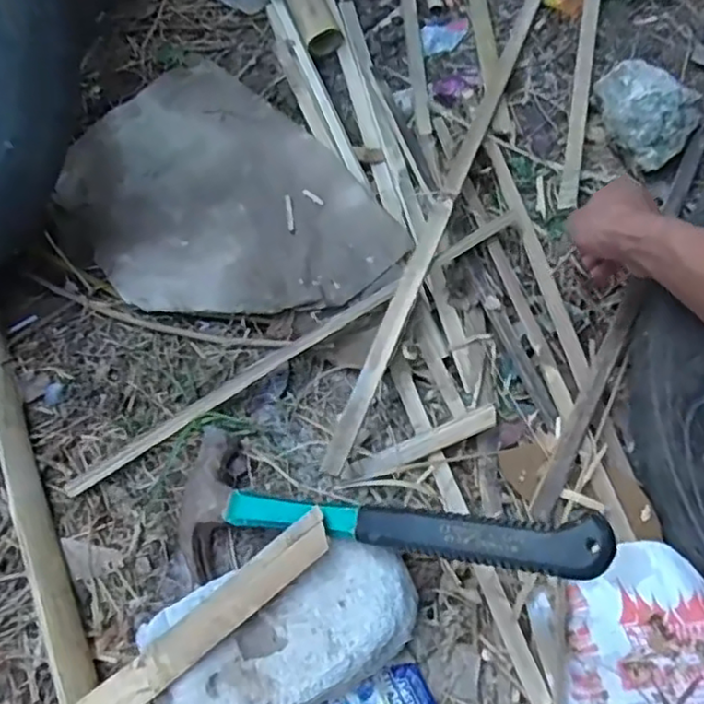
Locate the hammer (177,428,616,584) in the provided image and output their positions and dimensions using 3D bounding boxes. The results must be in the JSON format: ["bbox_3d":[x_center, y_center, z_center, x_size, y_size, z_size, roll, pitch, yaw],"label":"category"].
[{"bbox_3d":[0.004,0.124,0.465,0.337,0.025,0.107,1,61,29],"label":"hammer"}]

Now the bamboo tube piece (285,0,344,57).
[{"bbox_3d":[-0.050,-0.413,0.767,0.048,0.033,0.116,-21,81,-9],"label":"bamboo tube piece"}]

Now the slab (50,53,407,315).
[{"bbox_3d":[-0.151,-0.166,0.697,0.260,0.030,0.366,-35,70,-16],"label":"slab"}]

